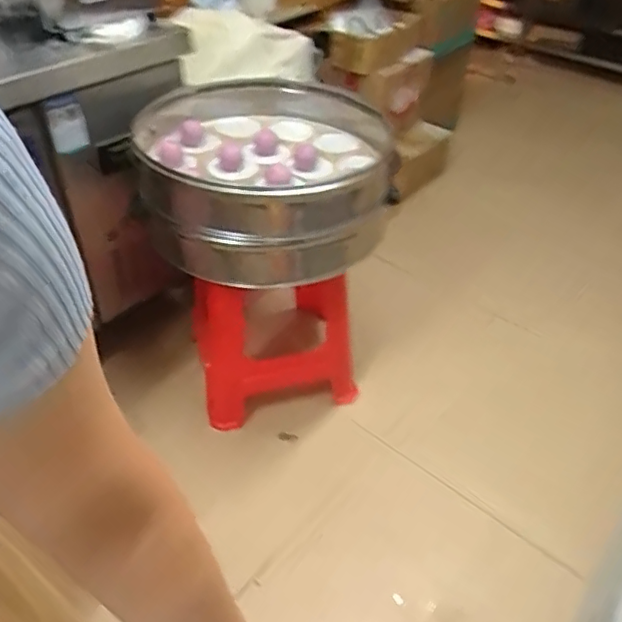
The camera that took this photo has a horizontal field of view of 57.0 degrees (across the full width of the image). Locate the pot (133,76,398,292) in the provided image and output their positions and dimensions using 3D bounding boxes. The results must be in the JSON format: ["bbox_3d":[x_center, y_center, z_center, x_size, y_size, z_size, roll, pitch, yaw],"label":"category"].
[{"bbox_3d":[-0.087,-0.284,1.258,0.497,0.266,0.532,1,43,-1],"label":"pot"}]

